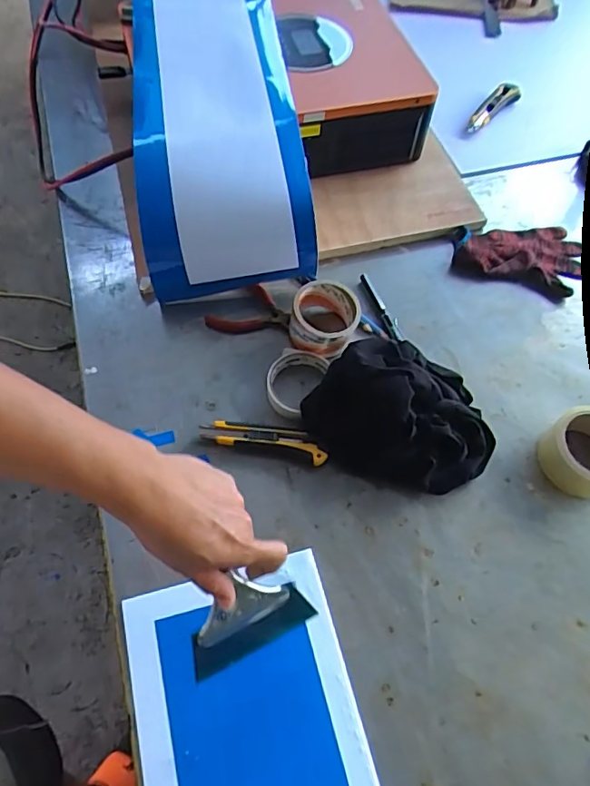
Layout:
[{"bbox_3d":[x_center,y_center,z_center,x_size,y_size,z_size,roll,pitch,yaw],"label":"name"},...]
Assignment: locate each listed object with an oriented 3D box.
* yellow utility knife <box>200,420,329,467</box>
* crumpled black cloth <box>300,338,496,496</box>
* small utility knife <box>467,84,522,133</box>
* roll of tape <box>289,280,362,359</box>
[{"bbox_3d":[-0.035,0.056,0.628,0.146,0.021,0.033,11,62,6],"label":"yellow utility knife"},{"bbox_3d":[0.125,0.023,0.618,0.206,0.079,0.152,22,63,11],"label":"crumpled black cloth"},{"bbox_3d":[0.349,-0.504,0.946,0.035,0.020,0.150,39,68,19],"label":"small utility knife"},{"bbox_3d":[0.038,-0.093,0.688,0.083,0.053,0.086,0,61,0],"label":"roll of tape"}]

